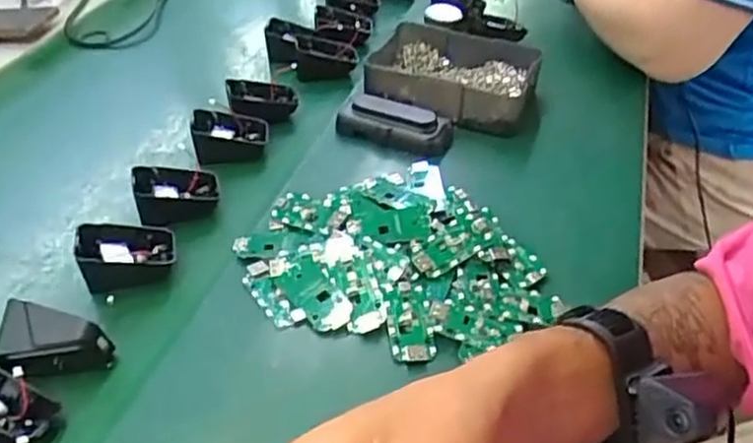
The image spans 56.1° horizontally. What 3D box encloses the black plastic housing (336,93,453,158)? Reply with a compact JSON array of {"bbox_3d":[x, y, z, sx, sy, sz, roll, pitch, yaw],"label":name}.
[{"bbox_3d":[0.017,-0.089,0.661,0.101,0.020,0.055,19,44,23],"label":"black plastic housing"}]

